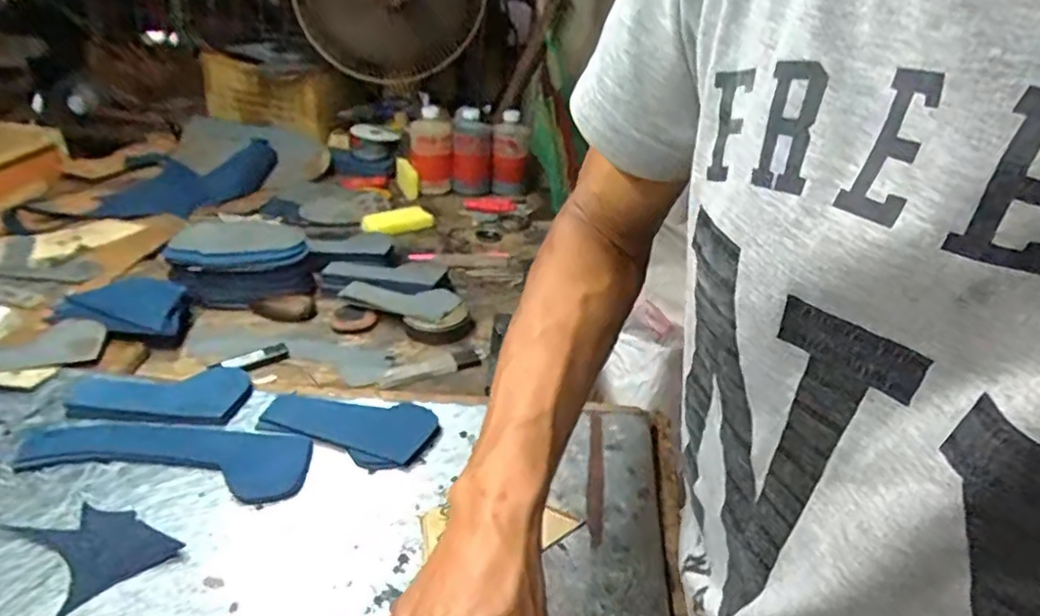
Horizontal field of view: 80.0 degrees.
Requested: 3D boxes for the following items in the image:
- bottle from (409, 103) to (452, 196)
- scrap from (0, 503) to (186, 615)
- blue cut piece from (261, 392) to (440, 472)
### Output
[{"bbox_3d":[-0.164,-0.282,1.138,0.075,0.153,0.086,2,32,-9],"label":"bottle"},{"bbox_3d":[-0.298,0.164,0.438,0.077,0.009,0.095,-22,42,-39],"label":"scrap"},{"bbox_3d":[-0.152,0.103,0.545,0.157,0.012,0.070,12,32,8],"label":"blue cut piece"}]

